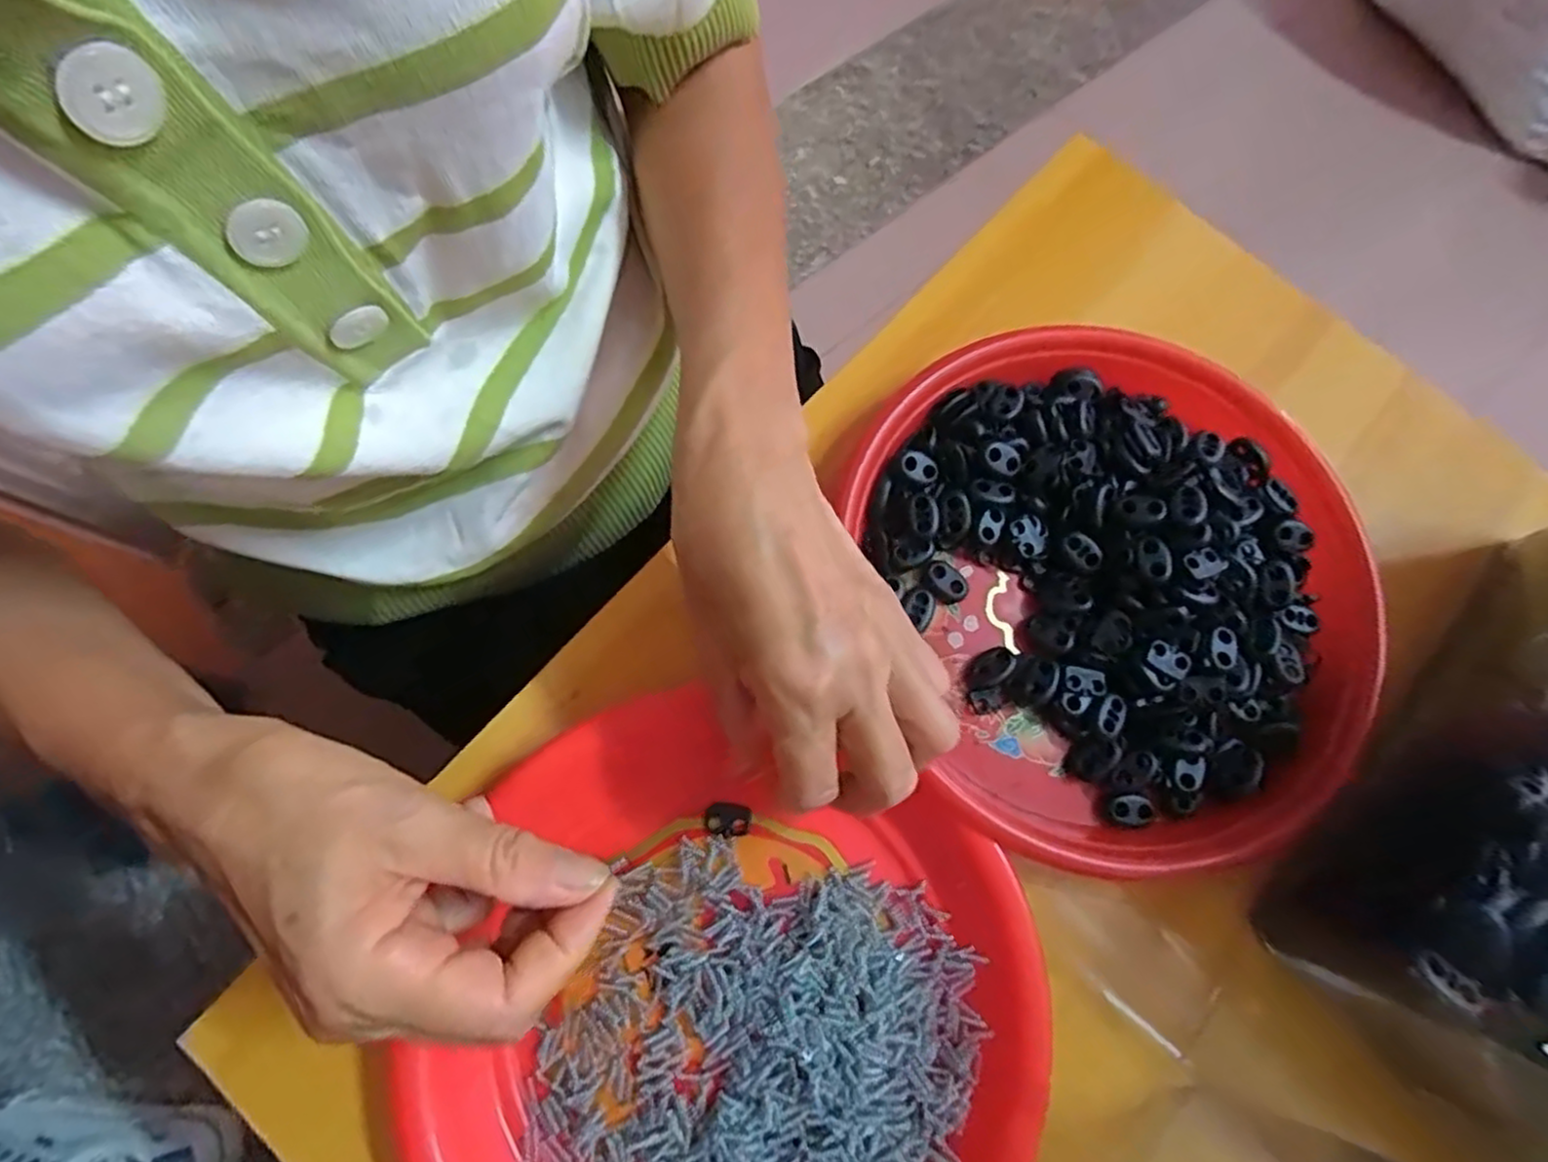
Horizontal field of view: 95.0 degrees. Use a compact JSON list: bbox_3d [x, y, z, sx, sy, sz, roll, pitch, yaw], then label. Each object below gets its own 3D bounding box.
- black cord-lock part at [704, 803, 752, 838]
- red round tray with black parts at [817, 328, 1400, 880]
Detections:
[{"bbox_3d":[-0.019,0.099,0.293,0.019,0.004,0.013,14,75,0],"label":"black cord-lock part"},{"bbox_3d":[0.153,0.000,0.324,0.211,0.059,0.229,0,79,0],"label":"red round tray with black parts"}]

